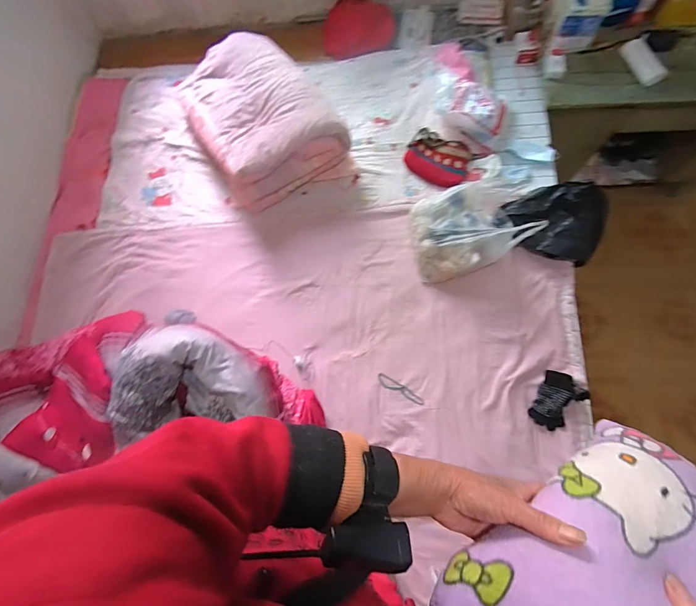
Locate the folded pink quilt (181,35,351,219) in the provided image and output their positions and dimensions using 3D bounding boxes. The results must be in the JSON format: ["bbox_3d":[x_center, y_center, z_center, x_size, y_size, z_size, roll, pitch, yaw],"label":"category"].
[{"bbox_3d":[-0.335,-0.702,1.320,0.459,0.188,0.628,-28,74,-4],"label":"folded pink quilt"}]

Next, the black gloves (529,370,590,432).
[{"bbox_3d":[0.629,0.295,1.077,0.123,0.059,0.164,31,79,12],"label":"black gloves"}]

